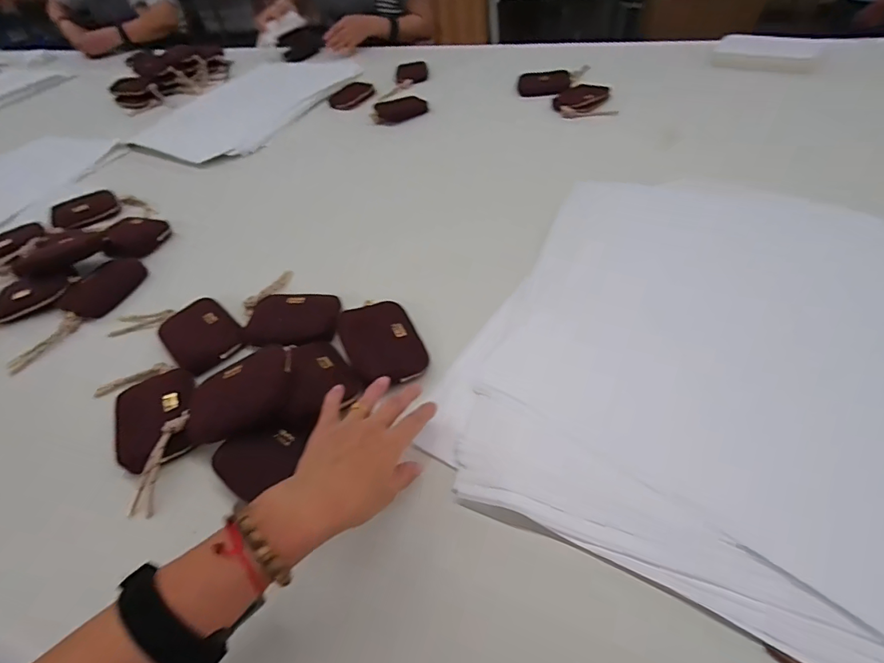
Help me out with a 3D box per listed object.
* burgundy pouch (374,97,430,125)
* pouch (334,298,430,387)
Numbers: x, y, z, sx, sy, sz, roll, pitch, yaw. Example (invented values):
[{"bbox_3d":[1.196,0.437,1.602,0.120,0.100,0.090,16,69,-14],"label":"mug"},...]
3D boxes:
[{"bbox_3d":[-0.090,-0.474,0.973,0.119,0.024,0.070,-28,49,-15],"label":"burgundy pouch"},{"bbox_3d":[-0.069,0.011,0.516,0.080,0.019,0.118,-23,48,-11],"label":"pouch"}]

